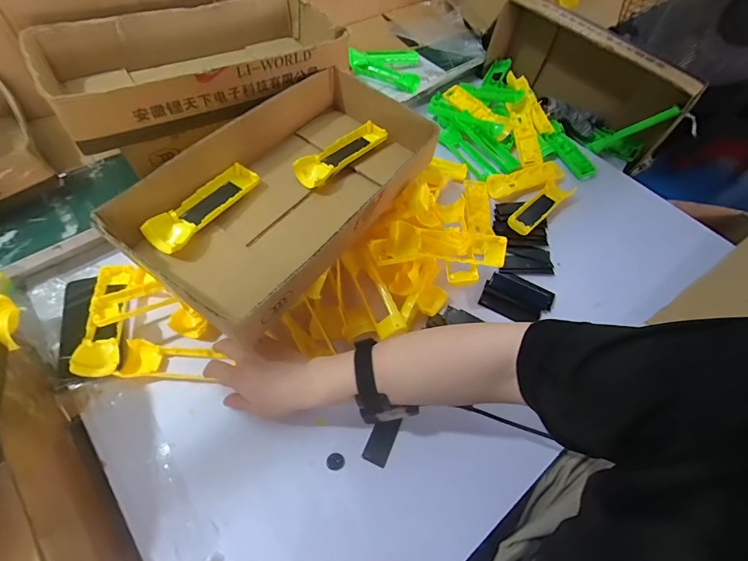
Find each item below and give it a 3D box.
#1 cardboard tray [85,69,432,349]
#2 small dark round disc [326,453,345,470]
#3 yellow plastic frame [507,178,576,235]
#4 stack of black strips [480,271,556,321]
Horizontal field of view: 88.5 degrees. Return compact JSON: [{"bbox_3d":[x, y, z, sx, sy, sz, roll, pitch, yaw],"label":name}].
[{"bbox_3d":[-0.105,-0.129,0.523,0.226,0.080,0.409,31,61,16],"label":"cardboard tray"},{"bbox_3d":[-0.048,0.229,0.485,0.023,0.008,0.019,8,57,2],"label":"small dark round disc"},{"bbox_3d":[0.312,-0.140,0.717,0.167,0.027,0.047,-36,66,-23],"label":"yellow plastic frame"},{"bbox_3d":[0.231,0.027,0.620,0.101,0.015,0.079,25,59,12],"label":"stack of black strips"}]

